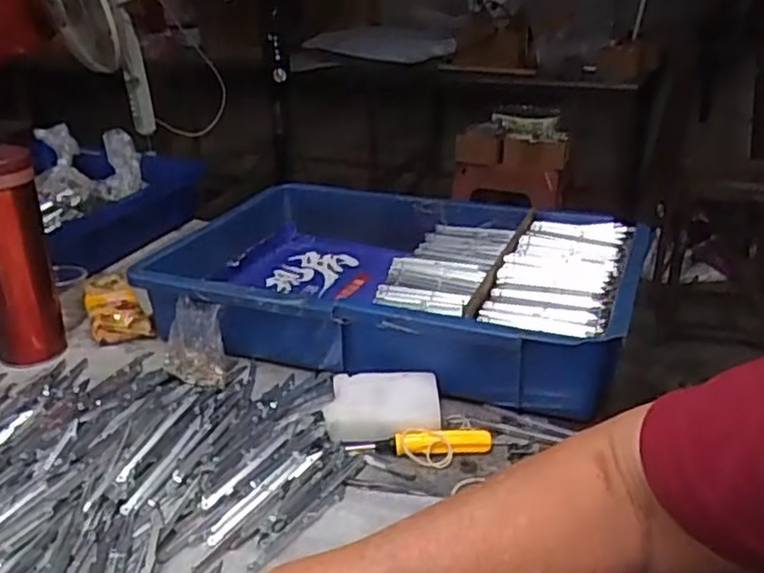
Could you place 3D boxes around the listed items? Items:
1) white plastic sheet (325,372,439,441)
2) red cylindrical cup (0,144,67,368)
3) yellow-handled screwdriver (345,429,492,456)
[{"bbox_3d":[0.002,0.091,0.555,0.082,0.022,0.062,0,24,1],"label":"white plastic sheet"},{"bbox_3d":[-0.322,-0.026,0.628,0.059,0.187,0.053,-14,27,-27],"label":"red cylindrical cup"},{"bbox_3d":[0.027,0.113,0.526,0.104,0.014,0.015,-2,24,-3],"label":"yellow-handled screwdriver"}]

